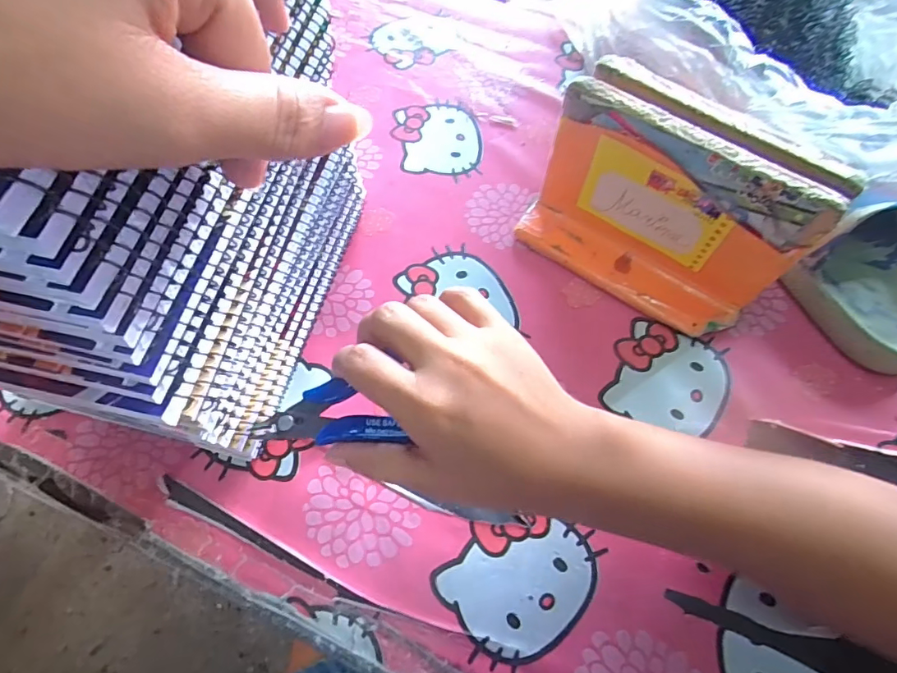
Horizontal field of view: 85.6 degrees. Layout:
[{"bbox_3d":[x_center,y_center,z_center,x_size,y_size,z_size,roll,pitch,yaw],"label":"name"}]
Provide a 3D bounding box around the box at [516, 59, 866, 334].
[{"bbox_3d":[0.136,-0.083,0.303,0.160,0.106,0.075,33,70,14],"label":"box"}]

